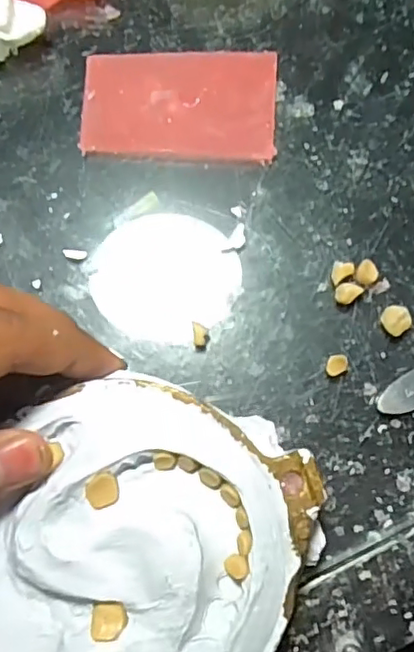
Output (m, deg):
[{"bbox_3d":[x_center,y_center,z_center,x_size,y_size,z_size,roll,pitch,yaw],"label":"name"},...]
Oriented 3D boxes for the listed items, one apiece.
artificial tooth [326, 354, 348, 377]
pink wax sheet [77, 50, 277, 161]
[{"bbox_3d":[0.047,0.015,0.217,0.007,0.008,0.007,0,80,-1],"label":"artificial tooth"},{"bbox_3d":[-0.010,-0.088,0.236,0.075,0.004,0.046,1,80,-1],"label":"pink wax sheet"}]

